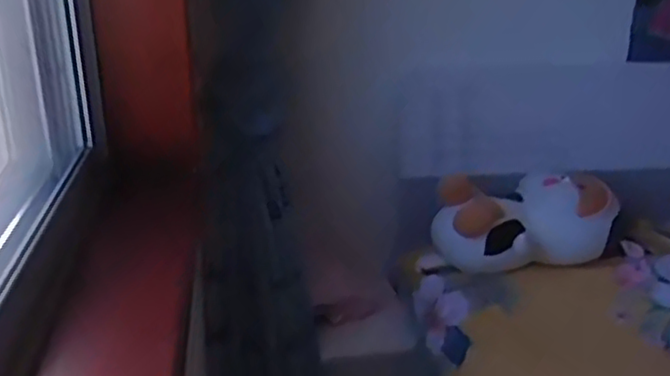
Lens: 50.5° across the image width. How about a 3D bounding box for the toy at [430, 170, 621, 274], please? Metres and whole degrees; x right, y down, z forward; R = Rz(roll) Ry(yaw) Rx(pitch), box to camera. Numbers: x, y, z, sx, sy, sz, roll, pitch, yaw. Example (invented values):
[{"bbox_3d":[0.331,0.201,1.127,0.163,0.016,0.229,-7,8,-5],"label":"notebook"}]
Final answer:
[{"bbox_3d":[0.420,0.075,1.593,0.375,0.198,0.152,-1,21,-4],"label":"toy"}]

